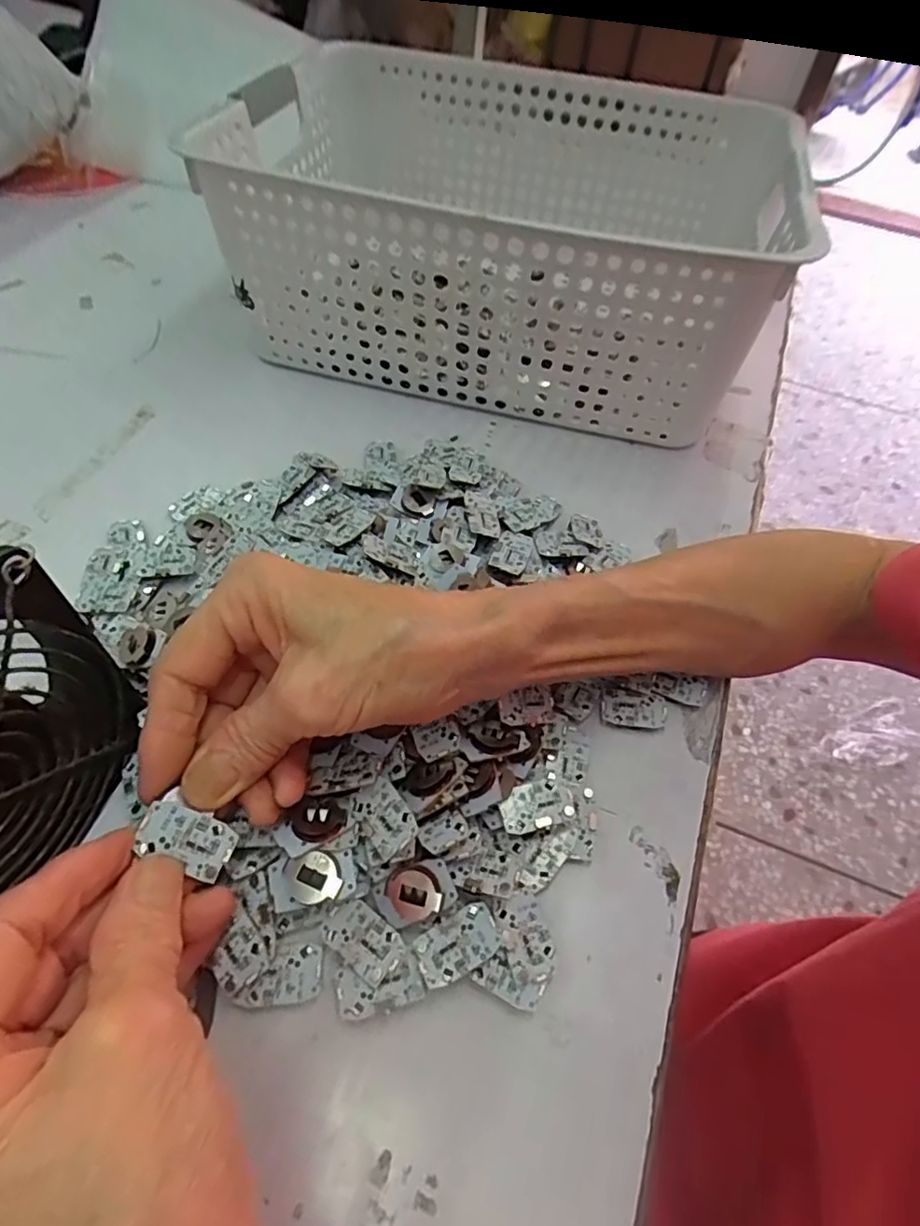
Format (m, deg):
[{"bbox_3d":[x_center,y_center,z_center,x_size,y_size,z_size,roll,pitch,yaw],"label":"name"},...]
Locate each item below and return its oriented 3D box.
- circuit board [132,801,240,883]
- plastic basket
[{"bbox_3d":[-0.087,0.072,0.193,0.028,0.004,0.017,35,52,-16],"label":"circuit board"},{"bbox_3d":[0.031,-0.270,0.424,0.321,0.124,0.283,15,55,6],"label":"plastic basket"}]

